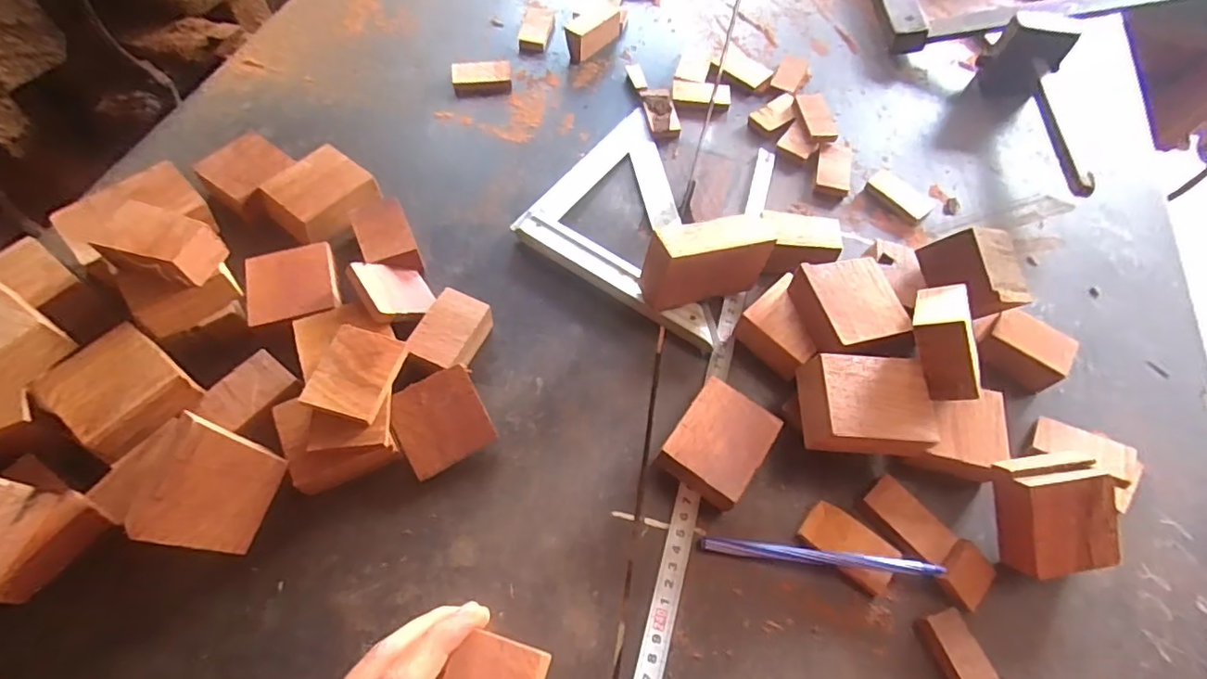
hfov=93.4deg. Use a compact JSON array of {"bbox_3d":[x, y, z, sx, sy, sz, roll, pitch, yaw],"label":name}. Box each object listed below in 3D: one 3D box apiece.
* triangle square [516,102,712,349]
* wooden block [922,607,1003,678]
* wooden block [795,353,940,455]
[{"bbox_3d":[0.047,-0.100,0.466,0.179,0.015,0.175,33,64,14],"label":"triangle square"},{"bbox_3d":[0.203,0.182,0.319,0.026,0.014,0.055,-16,63,-13],"label":"wooden block"},{"bbox_3d":[0.162,0.041,0.352,0.070,0.025,0.060,6,61,-1],"label":"wooden block"}]

